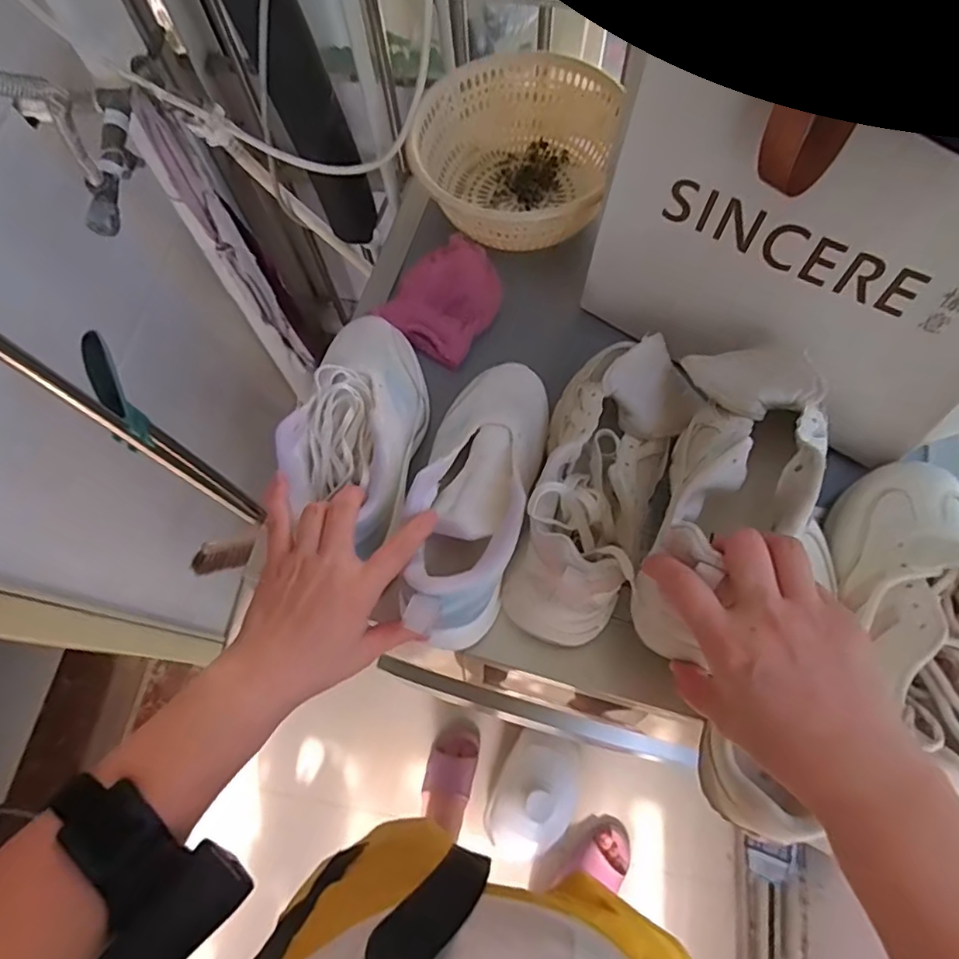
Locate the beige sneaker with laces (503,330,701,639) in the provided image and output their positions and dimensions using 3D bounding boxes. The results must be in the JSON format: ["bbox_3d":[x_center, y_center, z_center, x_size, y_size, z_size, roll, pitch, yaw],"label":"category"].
[{"bbox_3d":[0.098,0.001,0.472,0.100,0.090,0.244,19,72,9],"label":"beige sneaker with laces"}]

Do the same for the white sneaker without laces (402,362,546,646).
[{"bbox_3d":[-0.003,0.013,0.477,0.087,0.083,0.235,11,63,6],"label":"white sneaker without laces"}]

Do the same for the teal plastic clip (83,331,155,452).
[{"bbox_3d":[-0.395,-0.097,0.639,0.027,0.060,0.136,-27,89,-8],"label":"teal plastic clip"}]

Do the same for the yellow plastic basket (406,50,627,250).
[{"bbox_3d":[0.038,-0.336,0.616,0.184,0.085,0.211,19,72,9],"label":"yellow plastic basket"}]

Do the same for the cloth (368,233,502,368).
[{"bbox_3d":[-0.030,-0.182,0.594,0.091,0.026,0.122,33,74,13],"label":"cloth"}]

